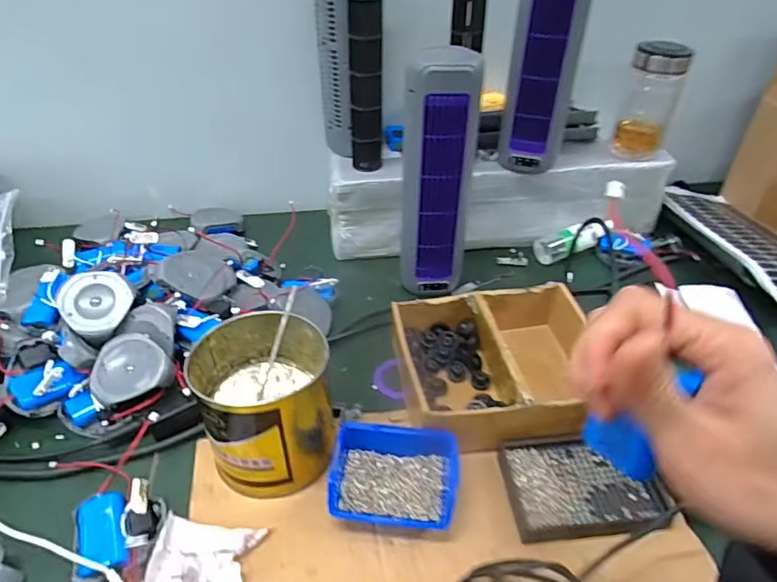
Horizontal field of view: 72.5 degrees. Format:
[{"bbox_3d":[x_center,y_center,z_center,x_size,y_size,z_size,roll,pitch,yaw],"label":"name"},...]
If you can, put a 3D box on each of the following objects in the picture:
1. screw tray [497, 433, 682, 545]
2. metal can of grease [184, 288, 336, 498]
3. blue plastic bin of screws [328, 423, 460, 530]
[{"bbox_3d":[0.176,0.176,0.486,0.130,0.020,0.099,-9,38,6],"label":"screw tray"},{"bbox_3d":[-0.110,0.098,0.498,0.126,0.108,0.126,1,38,-1],"label":"metal can of grease"},{"bbox_3d":[0.005,0.169,0.481,0.111,0.049,0.074,5,38,5],"label":"blue plastic bin of screws"}]

